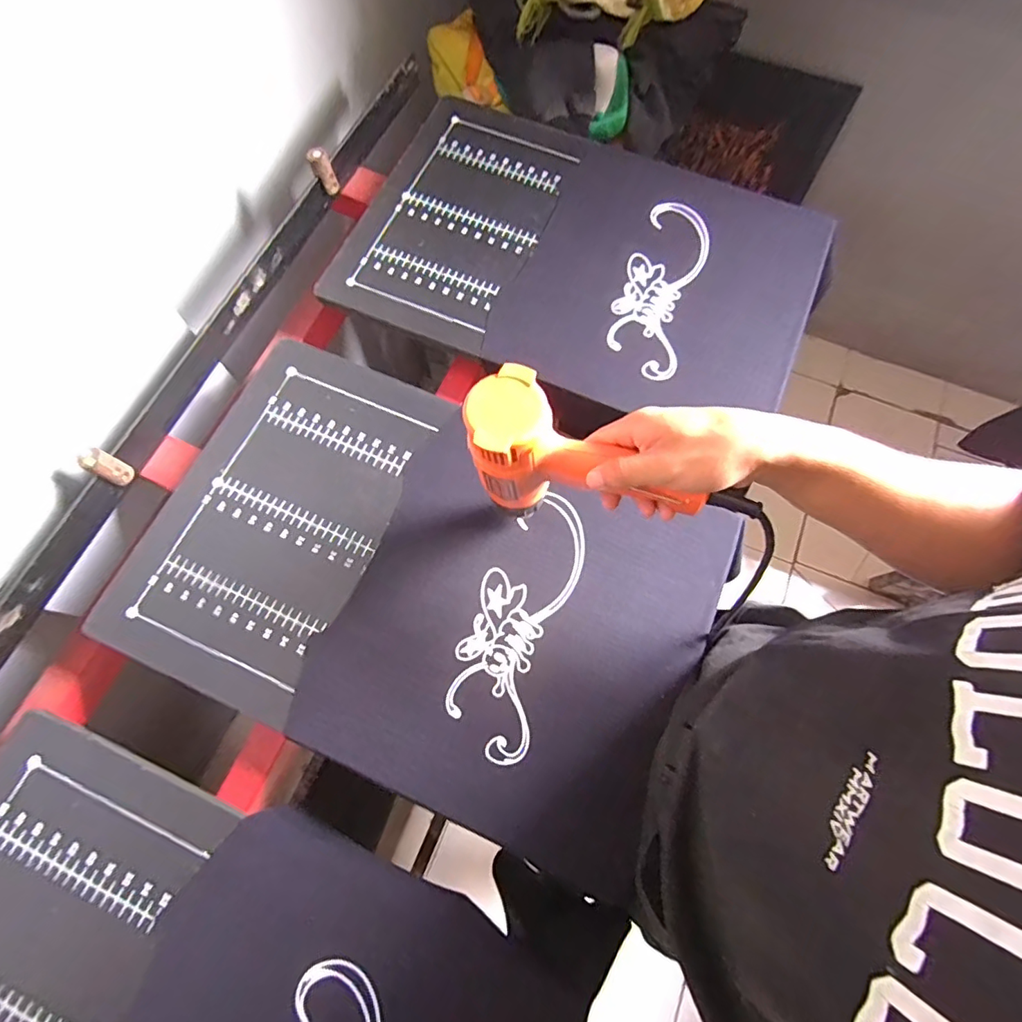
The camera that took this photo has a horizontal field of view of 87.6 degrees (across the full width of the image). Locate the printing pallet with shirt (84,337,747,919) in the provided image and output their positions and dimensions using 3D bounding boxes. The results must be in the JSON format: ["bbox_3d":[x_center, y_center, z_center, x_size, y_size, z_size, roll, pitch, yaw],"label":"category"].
[{"bbox_3d":[-0.095,0.070,0.574,0.585,0.018,0.390,23,73,7],"label":"printing pallet with shirt"}]

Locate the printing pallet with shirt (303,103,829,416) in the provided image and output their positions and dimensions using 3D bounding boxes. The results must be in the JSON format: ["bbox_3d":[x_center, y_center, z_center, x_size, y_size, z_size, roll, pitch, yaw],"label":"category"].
[{"bbox_3d":[0.090,-0.338,0.711,0.601,0.029,0.385,22,73,7],"label":"printing pallet with shirt"}]

